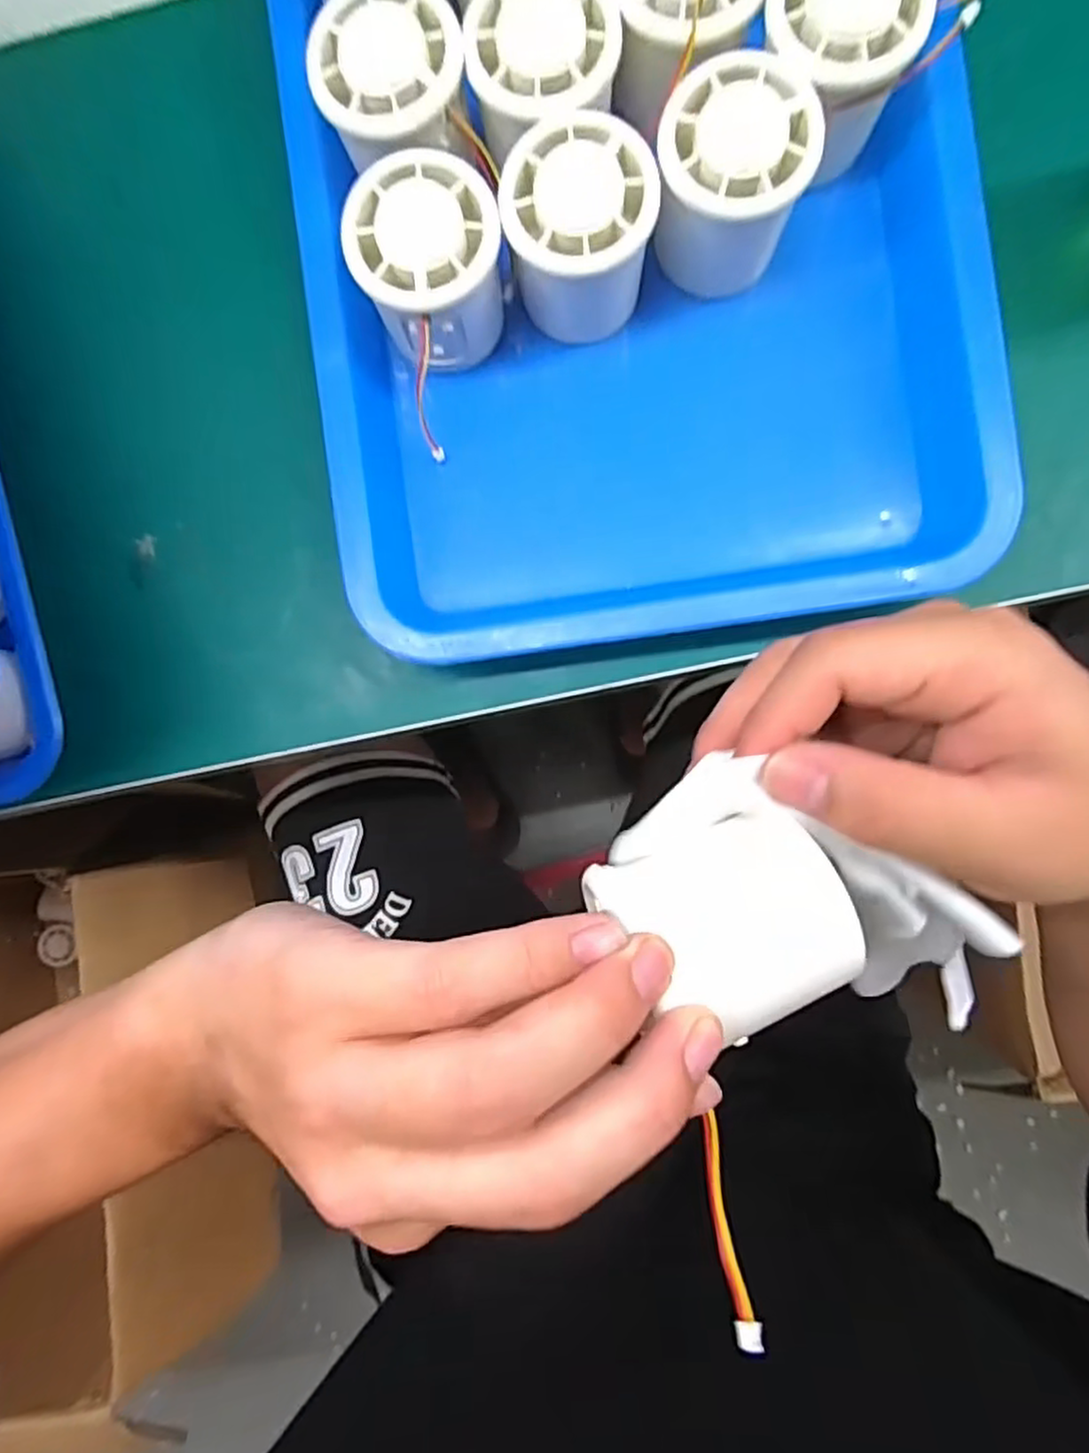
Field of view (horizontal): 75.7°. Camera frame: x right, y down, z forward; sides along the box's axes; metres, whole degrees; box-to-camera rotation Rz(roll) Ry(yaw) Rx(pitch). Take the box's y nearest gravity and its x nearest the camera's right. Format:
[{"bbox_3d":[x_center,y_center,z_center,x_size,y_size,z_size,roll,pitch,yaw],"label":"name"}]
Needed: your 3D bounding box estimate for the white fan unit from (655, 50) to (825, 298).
[{"bbox_3d":[0.070,-0.207,0.273,0.054,0.052,0.056,2,88,3],"label":"white fan unit"}]

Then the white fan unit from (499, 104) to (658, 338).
[{"bbox_3d":[0.014,-0.189,0.276,0.054,0.053,0.061,0,88,3],"label":"white fan unit"}]

